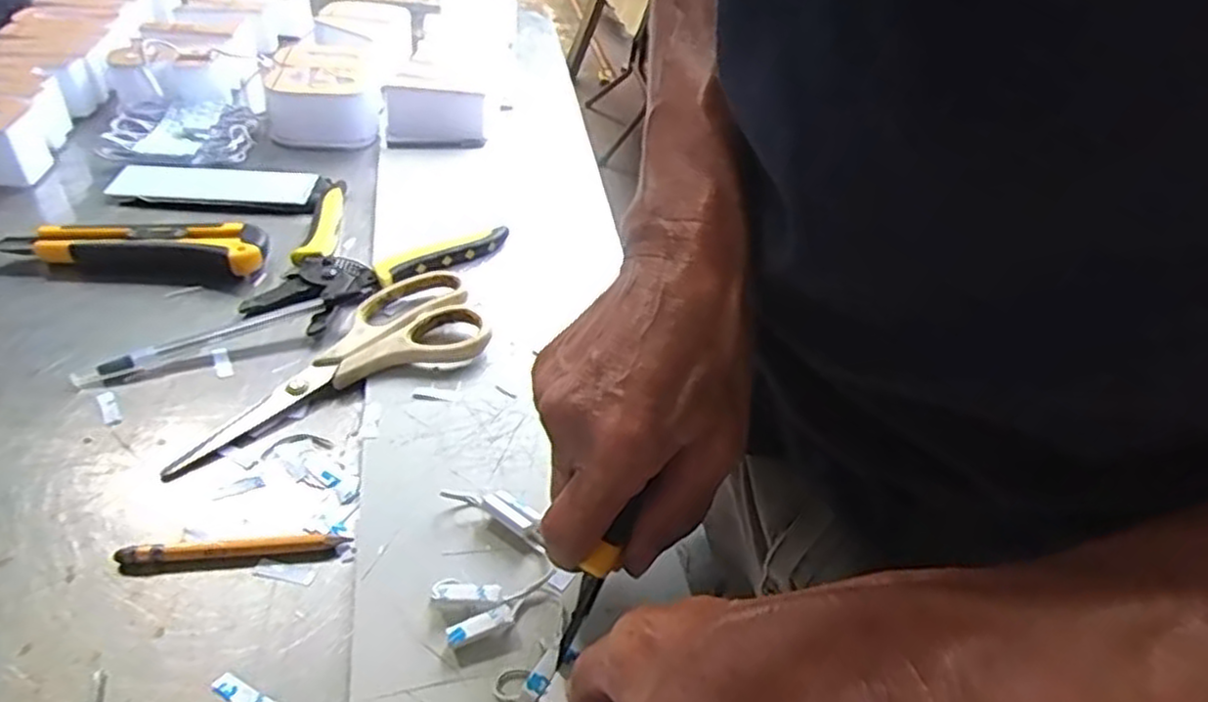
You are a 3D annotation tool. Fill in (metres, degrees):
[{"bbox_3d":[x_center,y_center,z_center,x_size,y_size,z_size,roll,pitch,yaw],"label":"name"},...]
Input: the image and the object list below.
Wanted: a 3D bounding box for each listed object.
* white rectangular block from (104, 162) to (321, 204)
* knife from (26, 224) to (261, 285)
[{"bbox_3d":[-0.284,-0.124,0.553,0.135,0.011,0.040,1,41,-5],"label":"white rectangular block"},{"bbox_3d":[-0.282,-0.062,0.469,0.130,0.021,0.038,-2,41,-9],"label":"knife"}]

